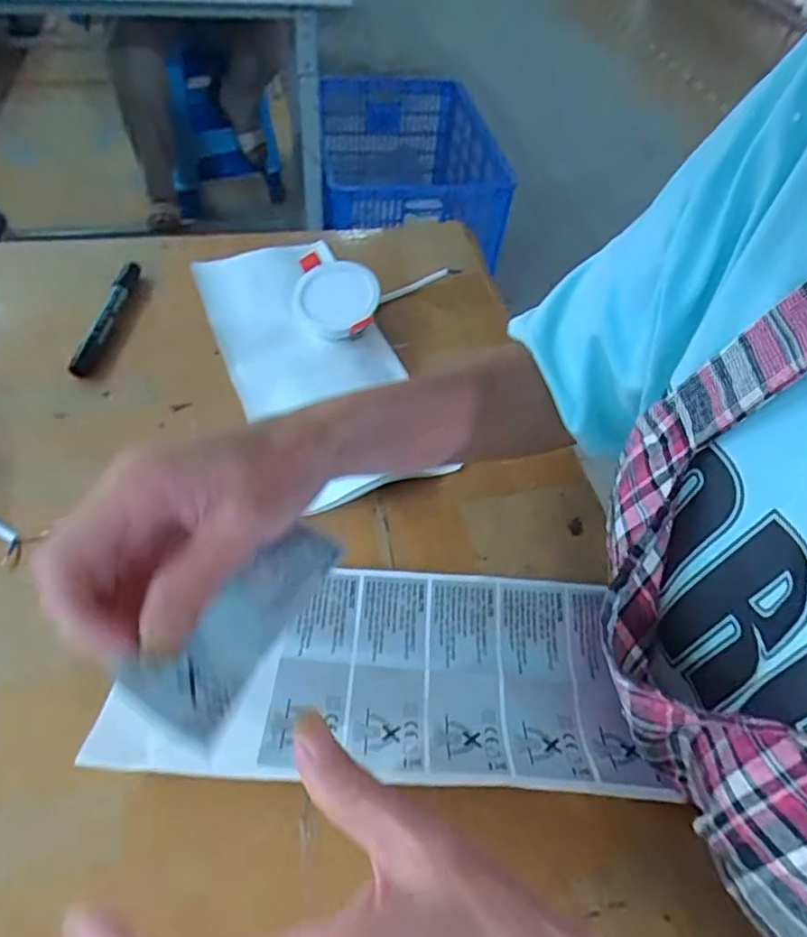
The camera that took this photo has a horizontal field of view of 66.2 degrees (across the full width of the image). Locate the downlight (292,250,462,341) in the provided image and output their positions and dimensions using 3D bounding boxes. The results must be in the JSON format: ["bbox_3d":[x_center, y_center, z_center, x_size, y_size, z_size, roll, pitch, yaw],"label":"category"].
[{"bbox_3d":[-0.017,-0.151,0.544,0.155,0.038,0.080,-8,52,-12],"label":"downlight"}]

